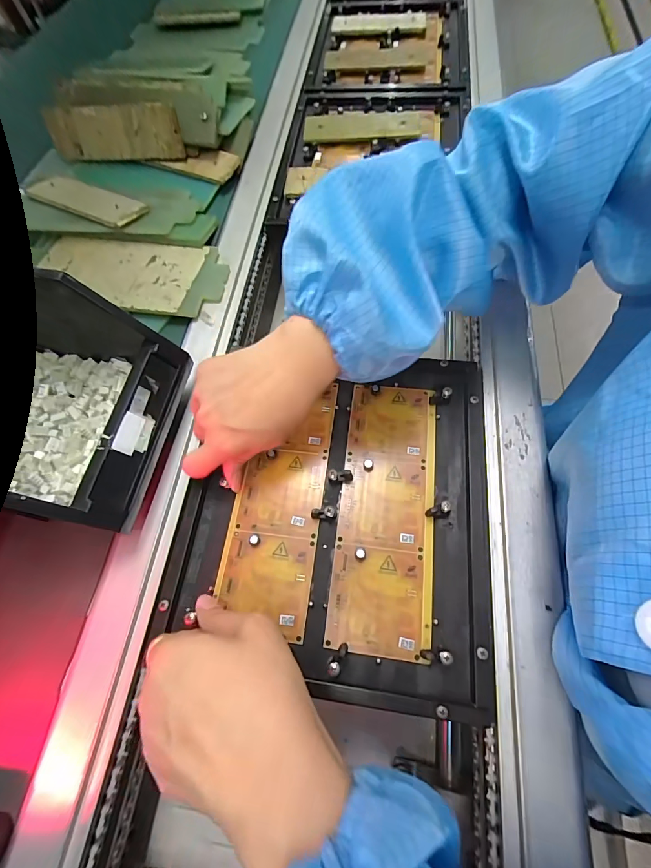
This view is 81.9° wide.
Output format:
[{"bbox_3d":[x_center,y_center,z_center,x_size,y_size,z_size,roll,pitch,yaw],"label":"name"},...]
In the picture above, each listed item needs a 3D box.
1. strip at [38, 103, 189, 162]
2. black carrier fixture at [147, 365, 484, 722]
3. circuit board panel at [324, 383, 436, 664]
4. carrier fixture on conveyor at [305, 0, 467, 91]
[{"bbox_3d":[-0.258,-0.365,0.456,0.172,0.054,0.021,2,48,6],"label":"strip"},{"bbox_3d":[0.008,0.053,0.300,0.231,0.020,0.256,6,67,4],"label":"black carrier fixture"},{"bbox_3d":[0.049,0.055,0.301,0.073,0.006,0.211,5,68,8],"label":"circuit board panel"},{"bbox_3d":[0.098,-0.603,0.568,0.222,0.012,0.267,5,68,7],"label":"carrier fixture on conveyor"}]

